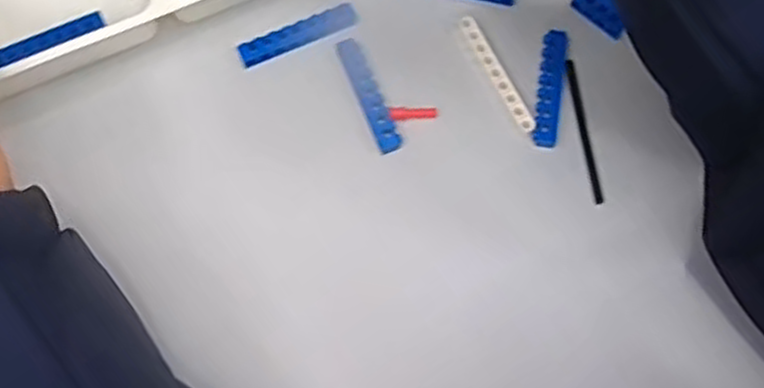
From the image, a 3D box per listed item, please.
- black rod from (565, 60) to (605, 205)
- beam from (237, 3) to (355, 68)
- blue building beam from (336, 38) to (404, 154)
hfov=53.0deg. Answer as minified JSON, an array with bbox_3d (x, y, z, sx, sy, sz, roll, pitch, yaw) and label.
[{"bbox_3d":[0.102,-0.032,0.384,0.007,0.004,0.078,-6,69,-3],"label":"black rod"},{"bbox_3d":[-0.043,-0.082,0.396,0.062,0.004,0.013,-24,71,-10],"label":"beam"},{"bbox_3d":[-0.007,-0.051,0.388,0.012,0.004,0.064,-21,71,-9],"label":"blue building beam"}]

